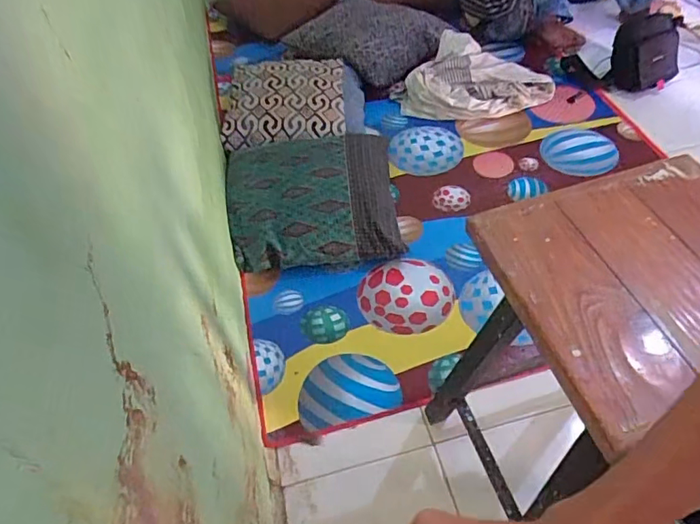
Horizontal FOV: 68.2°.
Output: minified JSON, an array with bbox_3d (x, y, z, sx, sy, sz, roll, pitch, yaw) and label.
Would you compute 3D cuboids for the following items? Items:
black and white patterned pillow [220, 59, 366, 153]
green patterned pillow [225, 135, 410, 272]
[{"bbox_3d":[-0.175,-0.512,1.624,0.431,0.120,0.418,-3,54,4],"label":"black and white patterned pillow"},{"bbox_3d":[-0.098,-0.179,1.357,0.432,0.118,0.434,-9,53,0],"label":"green patterned pillow"}]

